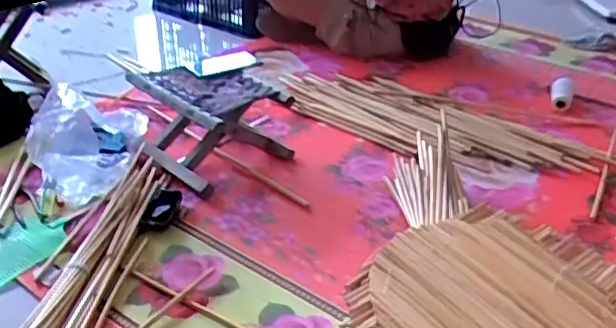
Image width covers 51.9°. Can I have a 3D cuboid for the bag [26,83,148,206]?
[{"bbox_3d":[-0.402,-0.038,1.167,0.202,0.188,0.204,-10,33,-19],"label":"bag"}]

